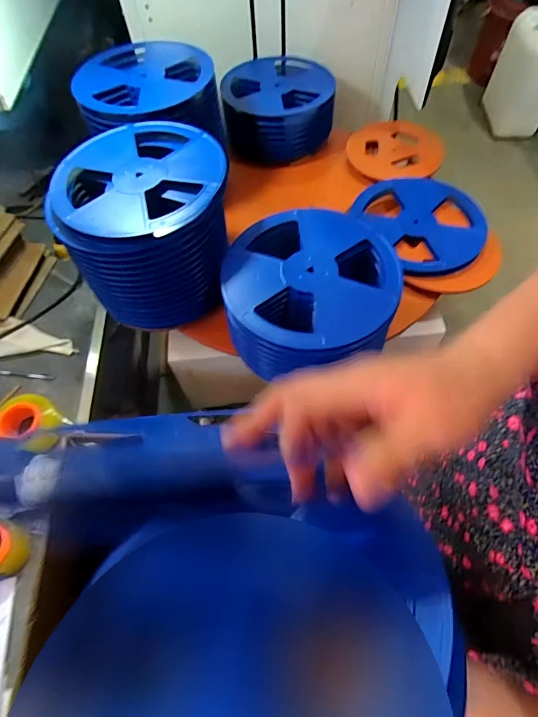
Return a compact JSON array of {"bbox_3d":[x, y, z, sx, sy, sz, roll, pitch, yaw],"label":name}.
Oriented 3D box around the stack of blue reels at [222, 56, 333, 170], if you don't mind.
[{"bbox_3d":[0.028,-0.734,1.205,0.314,0.167,0.348,-1,61,2],"label":"stack of blue reels"}]

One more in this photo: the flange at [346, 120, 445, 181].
[{"bbox_3d":[0.363,-0.598,1.164,0.258,0.041,0.238,-1,67,3],"label":"flange"}]

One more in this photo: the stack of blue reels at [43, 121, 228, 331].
[{"bbox_3d":[-0.239,-0.281,0.853,0.323,0.245,0.337,-2,61,2],"label":"stack of blue reels"}]

